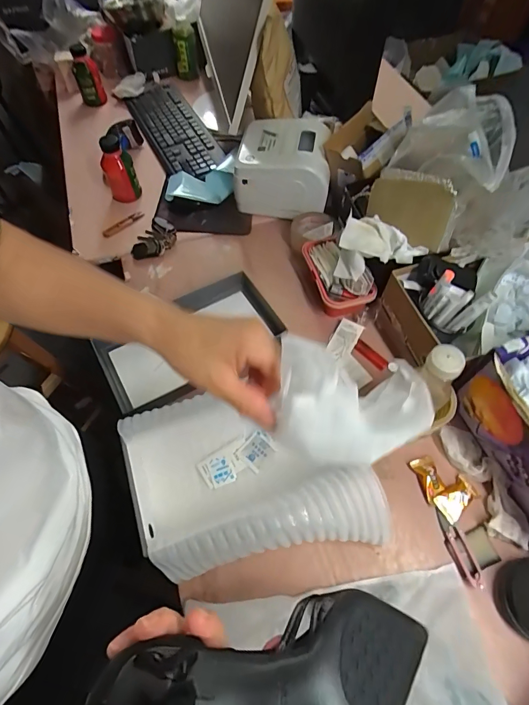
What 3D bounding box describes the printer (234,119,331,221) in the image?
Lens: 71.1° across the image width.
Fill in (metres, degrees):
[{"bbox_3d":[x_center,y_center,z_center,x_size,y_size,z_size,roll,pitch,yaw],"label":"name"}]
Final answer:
[{"bbox_3d":[0.045,-0.394,0.800,0.194,0.130,0.165,12,61,8],"label":"printer"}]

